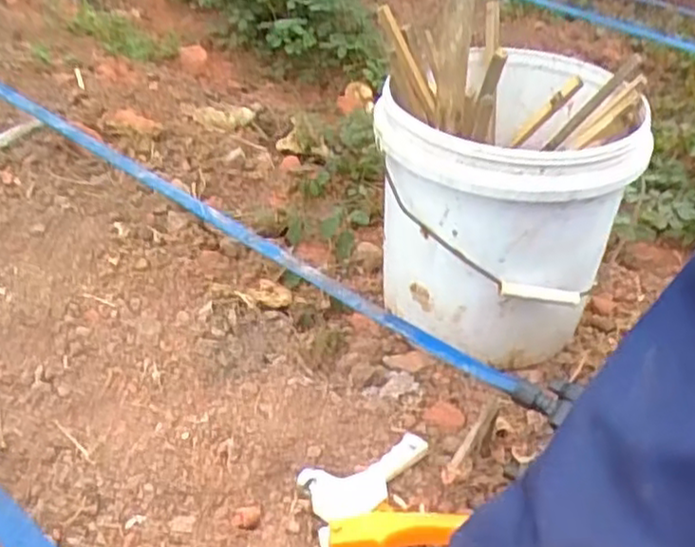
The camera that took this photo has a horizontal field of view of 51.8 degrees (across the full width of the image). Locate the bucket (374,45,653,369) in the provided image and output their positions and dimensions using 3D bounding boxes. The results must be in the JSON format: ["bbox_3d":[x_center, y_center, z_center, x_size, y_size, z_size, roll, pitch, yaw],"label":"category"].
[{"bbox_3d":[0.174,-0.088,0.780,0.241,0.243,0.292,22,45,21],"label":"bucket"}]

